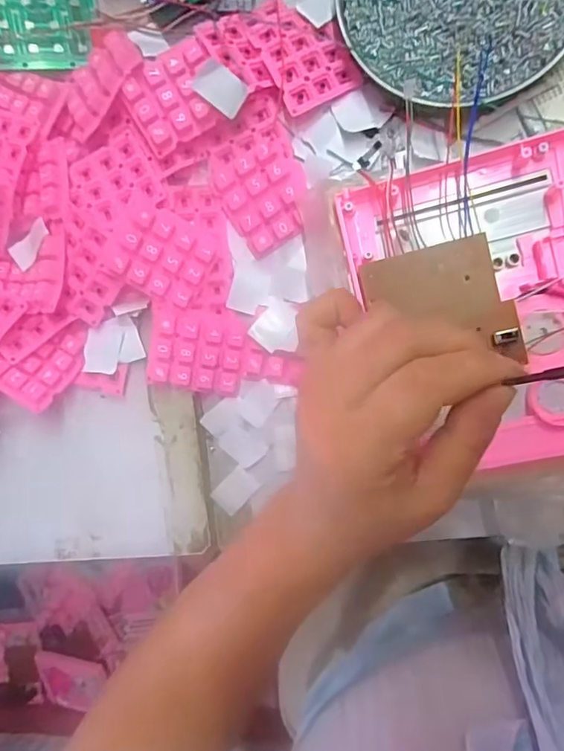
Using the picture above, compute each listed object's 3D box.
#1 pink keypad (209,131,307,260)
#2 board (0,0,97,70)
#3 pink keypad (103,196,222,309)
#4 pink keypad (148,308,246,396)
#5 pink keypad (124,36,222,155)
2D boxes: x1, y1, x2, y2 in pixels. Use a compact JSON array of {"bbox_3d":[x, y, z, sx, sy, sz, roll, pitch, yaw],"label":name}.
[{"bbox_3d":[-0.011,-0.113,0.322,0.051,0.011,0.065,-26,88,10],"label":"pink keypad"},{"bbox_3d":[-0.154,-0.226,0.328,0.070,0.004,0.070,-3,87,-15],"label":"board"},{"bbox_3d":[-0.070,-0.072,0.312,0.056,0.013,0.048,26,93,-20],"label":"pink keypad"},{"bbox_3d":[-0.053,-0.015,0.329,0.056,0.008,0.051,4,99,-11],"label":"pink keypad"},{"bbox_3d":[-0.064,-0.167,0.311,0.056,0.009,0.048,-34,97,-1],"label":"pink keypad"}]

